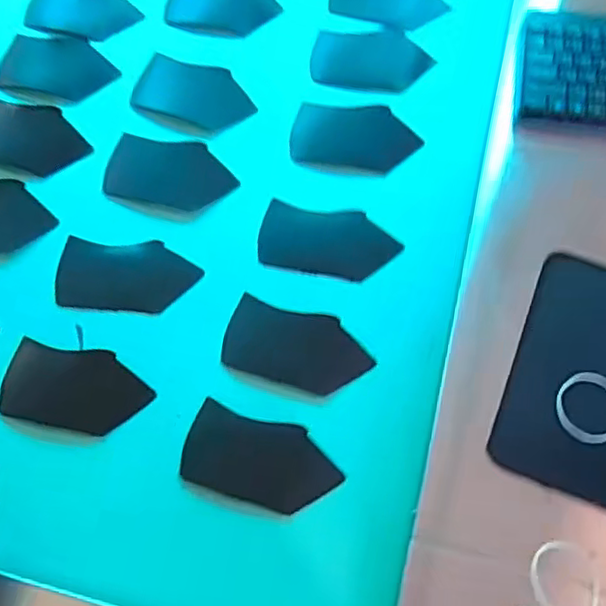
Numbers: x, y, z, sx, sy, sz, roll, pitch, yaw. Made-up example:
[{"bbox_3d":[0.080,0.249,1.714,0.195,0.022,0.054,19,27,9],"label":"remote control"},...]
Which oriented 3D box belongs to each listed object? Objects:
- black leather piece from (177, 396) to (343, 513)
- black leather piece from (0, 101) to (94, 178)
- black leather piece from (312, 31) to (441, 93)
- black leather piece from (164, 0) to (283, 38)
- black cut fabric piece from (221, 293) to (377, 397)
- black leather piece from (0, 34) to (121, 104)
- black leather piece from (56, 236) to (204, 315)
[{"bbox_3d":[-0.036,0.135,0.550,0.130,0.004,0.070,16,74,9],"label":"black leather piece"},{"bbox_3d":[-0.290,-0.174,0.678,0.132,0.012,0.069,17,90,12],"label":"black leather piece"},{"bbox_3d":[0.076,-0.271,0.715,0.128,0.005,0.082,9,72,6],"label":"black leather piece"},{"bbox_3d":[-0.093,-0.348,0.747,0.127,0.012,0.088,10,67,6],"label":"black leather piece"},{"bbox_3d":[-0.005,0.041,0.591,0.130,0.006,0.069,16,76,8],"label":"black cut fabric piece"},{"bbox_3d":[-0.272,-0.263,0.717,0.125,0.007,0.084,16,68,8],"label":"black leather piece"},{"bbox_3d":[-0.169,-0.026,0.621,0.135,0.011,0.070,3,67,3],"label":"black leather piece"}]

